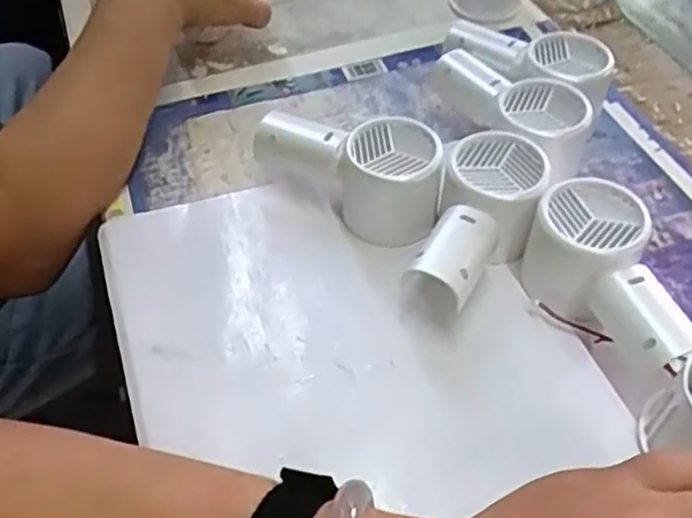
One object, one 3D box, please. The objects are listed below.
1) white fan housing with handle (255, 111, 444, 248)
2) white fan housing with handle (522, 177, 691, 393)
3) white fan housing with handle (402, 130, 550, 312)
[{"bbox_3d":[0.007,-0.057,0.427,0.114,0.052,0.048,28,55,23],"label":"white fan housing with handle"},{"bbox_3d":[0.132,0.018,0.365,0.054,0.052,0.112,-5,50,-3],"label":"white fan housing with handle"},{"bbox_3d":[0.075,-0.019,0.394,0.052,0.050,0.108,17,52,15],"label":"white fan housing with handle"}]

